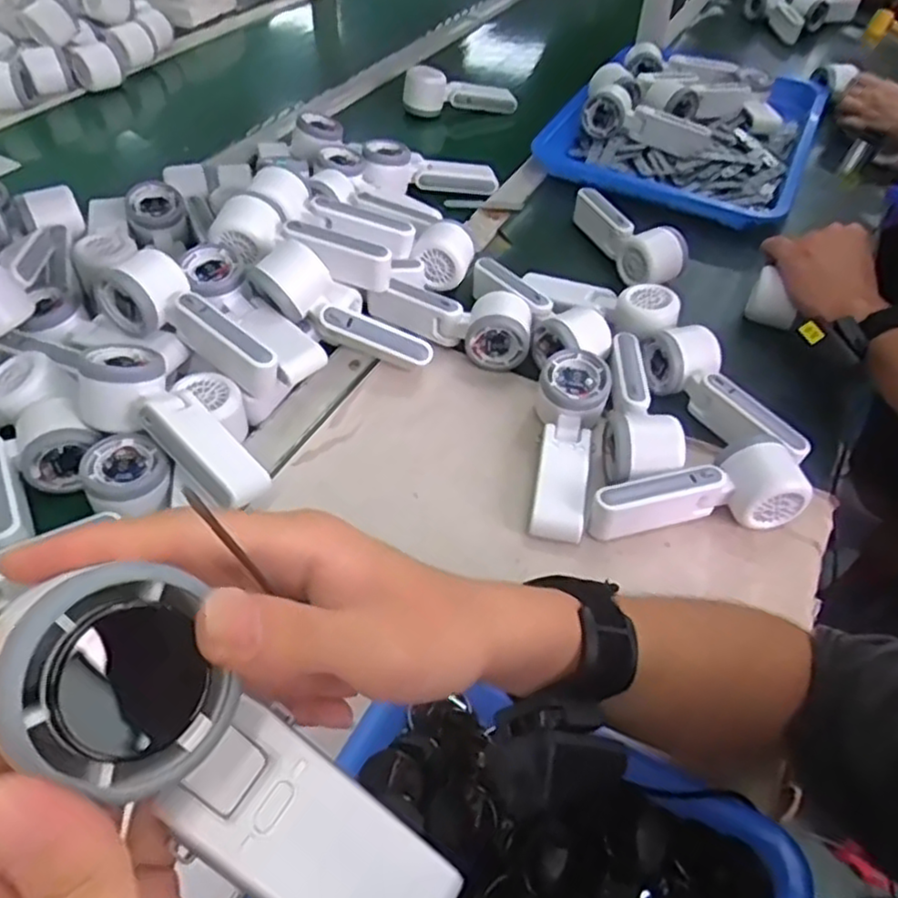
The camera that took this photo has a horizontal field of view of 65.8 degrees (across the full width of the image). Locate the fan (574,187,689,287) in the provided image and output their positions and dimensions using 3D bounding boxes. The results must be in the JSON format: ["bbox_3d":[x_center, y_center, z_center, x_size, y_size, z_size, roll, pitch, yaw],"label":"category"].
[{"bbox_3d":[0.201,-0.240,0.763,0.079,0.048,0.155,-12,49,-14],"label":"fan"}]

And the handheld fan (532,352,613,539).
[{"bbox_3d":[0.095,-0.003,0.562,0.056,0.040,0.167,10,61,6],"label":"handheld fan"}]

